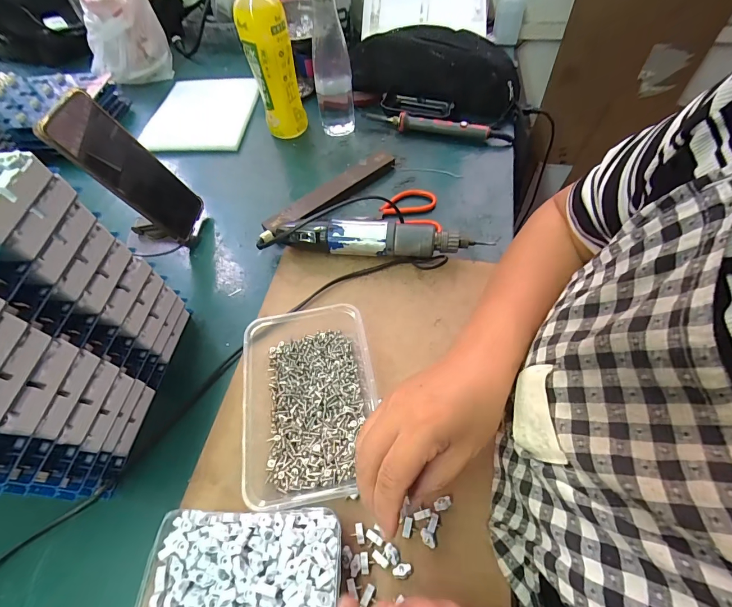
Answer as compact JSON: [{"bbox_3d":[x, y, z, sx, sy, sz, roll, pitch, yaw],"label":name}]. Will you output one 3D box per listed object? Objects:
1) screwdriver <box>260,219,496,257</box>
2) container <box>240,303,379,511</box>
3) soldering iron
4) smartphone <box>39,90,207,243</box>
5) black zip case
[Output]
[{"bbox_3d":[0.006,-0.073,0.415,0.263,0.042,0.035,2,58,4],"label":"screwdriver"},{"bbox_3d":[-0.051,0.087,0.319,0.124,0.039,0.166,-11,58,-4],"label":"container"},{"bbox_3d":[0.105,-0.267,0.533,0.220,0.029,0.019,14,60,12],"label":"soldering iron"},{"bbox_3d":[-0.261,-0.149,0.399,0.009,0.164,0.077,-8,57,24],"label":"smartphone"},{"bbox_3d":[0.103,-0.359,0.546,0.250,0.106,0.099,10,59,9],"label":"black zip case"}]

